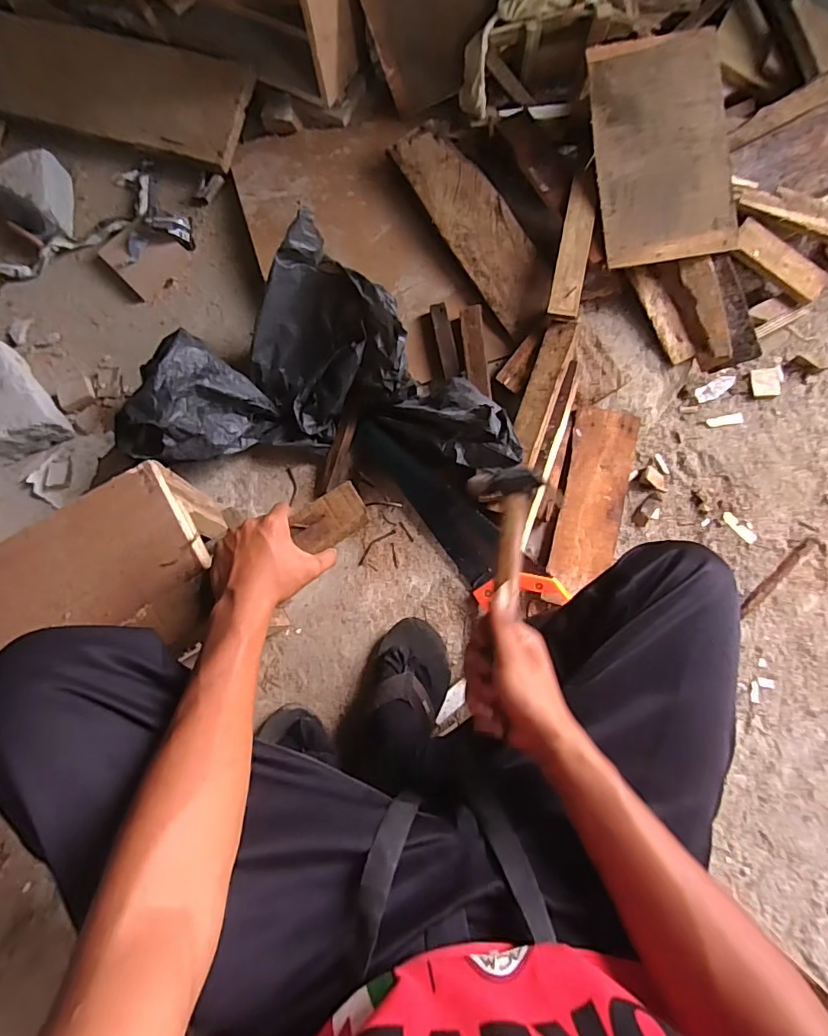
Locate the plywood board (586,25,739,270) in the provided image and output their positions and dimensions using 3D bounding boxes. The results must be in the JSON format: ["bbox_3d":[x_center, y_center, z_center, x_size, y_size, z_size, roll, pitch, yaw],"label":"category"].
[{"bbox_3d":[0.380,-0.564,0.774,0.195,0.015,0.328,-6,92,5],"label":"plywood board"}]

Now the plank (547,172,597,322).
[{"bbox_3d":[0.248,-0.419,0.782,0.046,0.013,0.239,9,83,17],"label":"plank"}]

